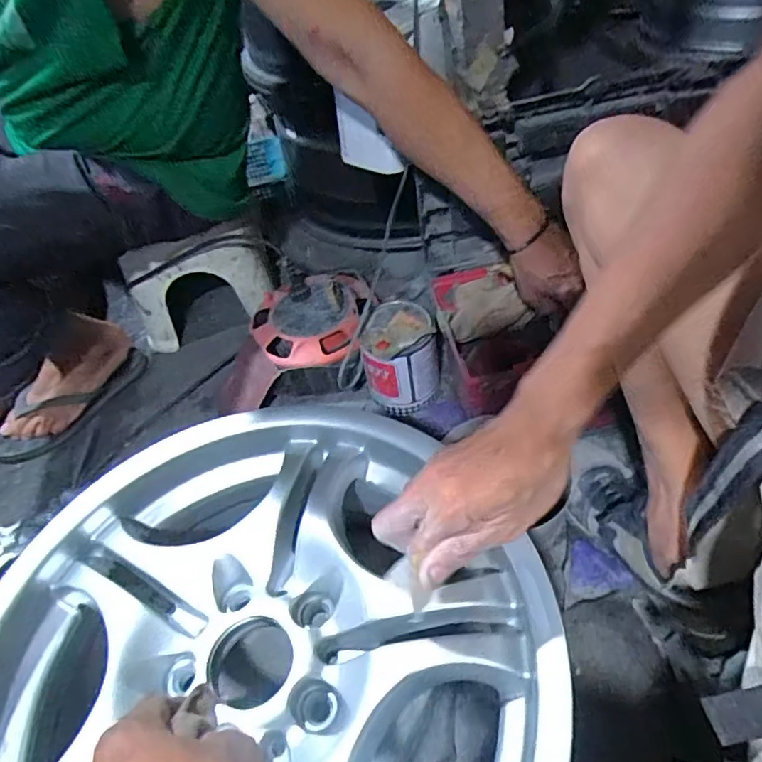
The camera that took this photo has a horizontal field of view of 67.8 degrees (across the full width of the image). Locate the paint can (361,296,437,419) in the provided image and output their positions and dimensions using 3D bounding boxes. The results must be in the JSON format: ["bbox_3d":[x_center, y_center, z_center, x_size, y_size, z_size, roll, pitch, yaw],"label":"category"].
[{"bbox_3d":[0.025,-0.031,0.787,0.098,0.128,0.095,-5,48,5],"label":"paint can"}]

